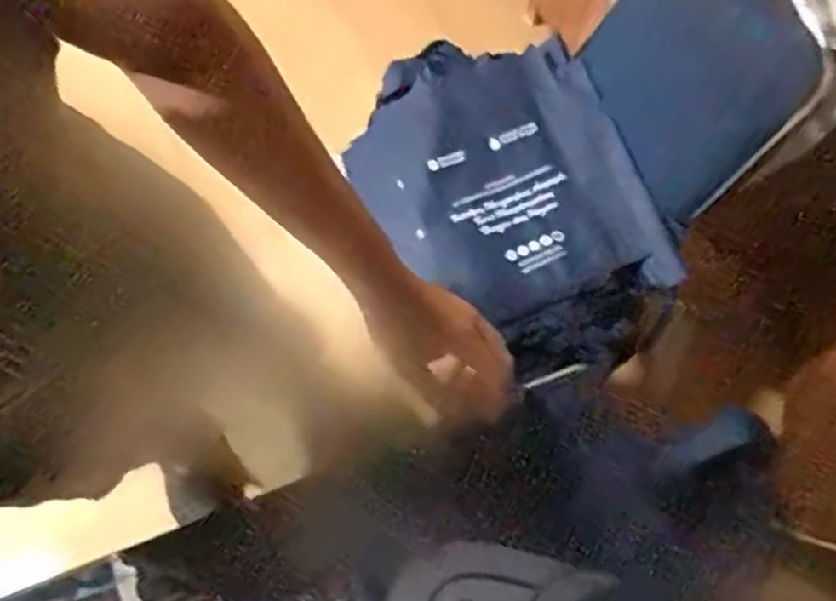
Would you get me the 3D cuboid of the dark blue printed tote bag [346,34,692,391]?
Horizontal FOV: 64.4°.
[{"bbox_3d":[0.139,-0.160,1.008,0.378,0.050,0.554,-24,75,-8],"label":"dark blue printed tote bag"}]

